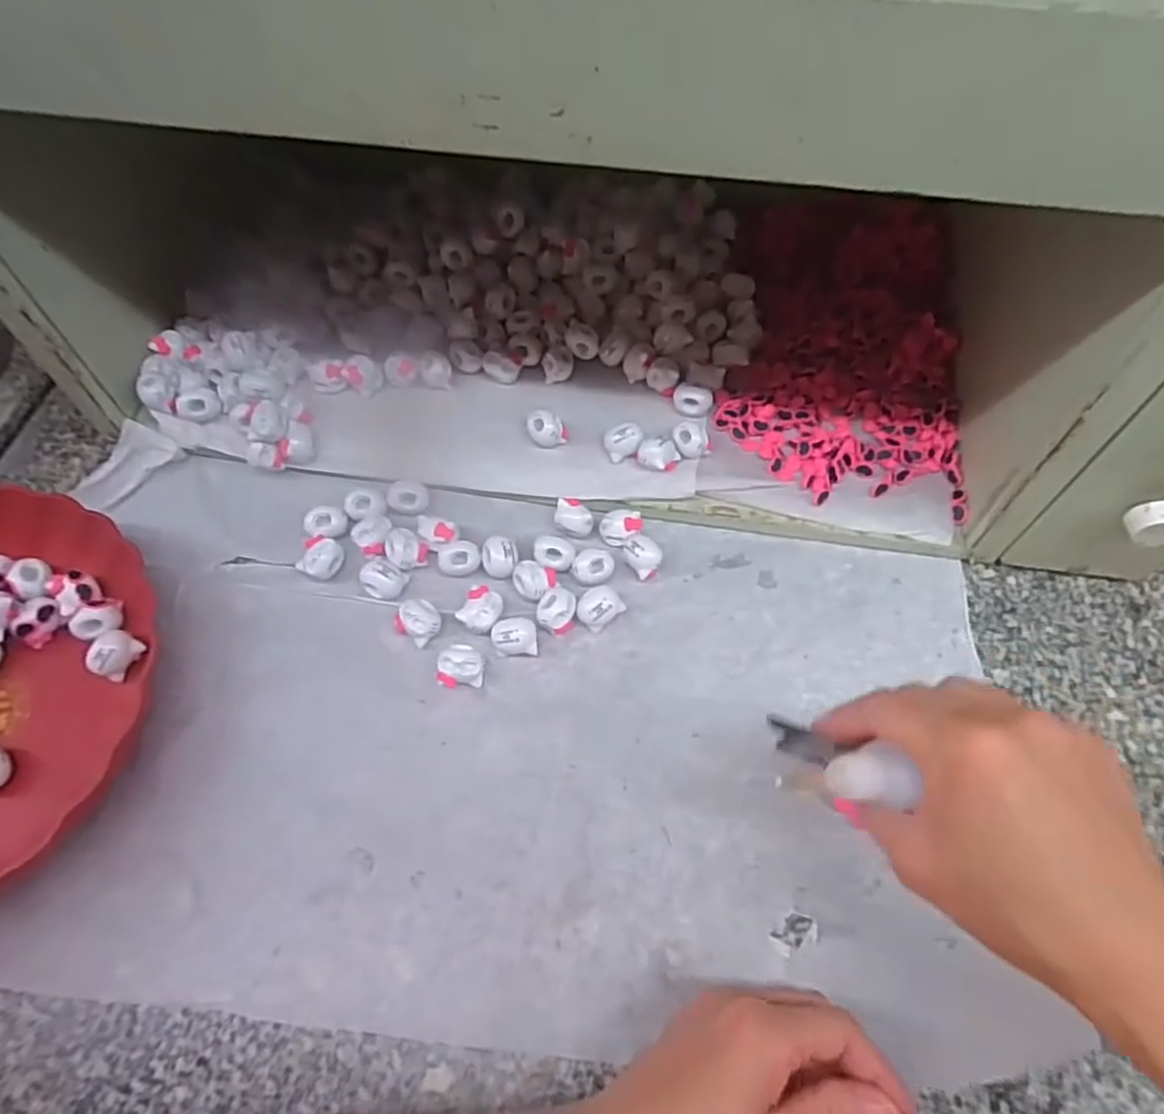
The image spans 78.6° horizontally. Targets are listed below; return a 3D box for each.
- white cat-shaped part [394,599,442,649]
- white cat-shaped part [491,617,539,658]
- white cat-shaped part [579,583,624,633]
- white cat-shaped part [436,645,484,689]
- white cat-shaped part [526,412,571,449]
[{"bbox_3d":[-0.094,0.036,0.408,0.024,0.015,0.023,0,63,1],"label":"white cat-shaped part"},{"bbox_3d":[-0.038,0.047,0.404,0.025,0.020,0.019,1,63,1],"label":"white cat-shaped part"},{"bbox_3d":[0.010,0.029,0.414,0.025,0.018,0.020,-31,66,-14],"label":"white cat-shaped part"},{"bbox_3d":[-0.067,0.059,0.393,0.025,0.017,0.022,3,63,3],"label":"white cat-shaped part"},{"bbox_3d":[-0.024,-0.083,0.464,0.024,0.023,0.020,40,70,19],"label":"white cat-shaped part"}]

